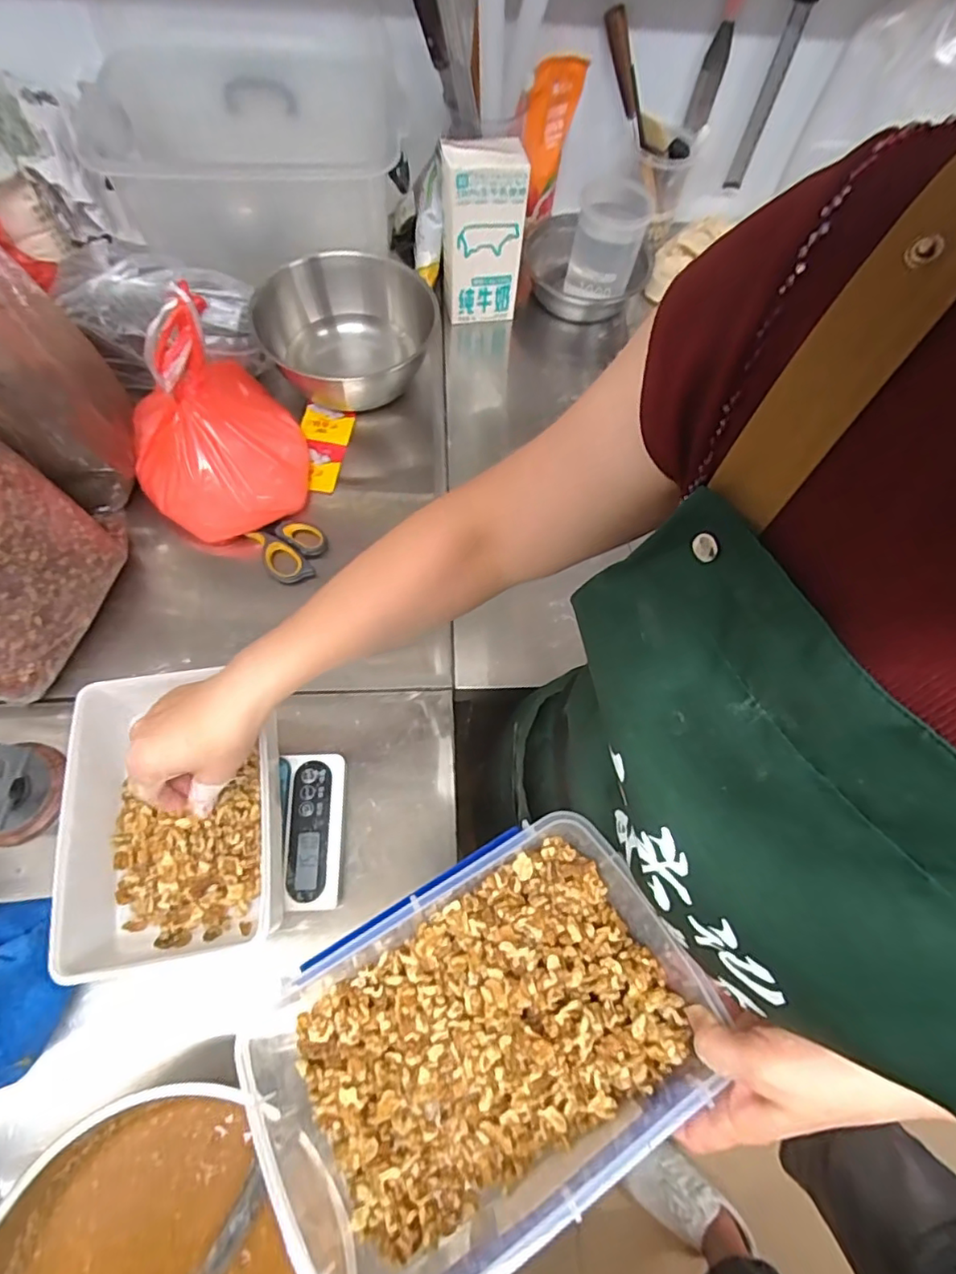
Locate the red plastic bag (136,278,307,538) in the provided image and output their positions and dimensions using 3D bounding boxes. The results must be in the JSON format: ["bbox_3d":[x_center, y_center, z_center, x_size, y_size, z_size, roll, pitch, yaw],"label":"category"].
[{"bbox_3d":[-0.287,-0.231,0.599,0.183,0.176,0.176,-31,72,-15],"label":"red plastic bag"}]

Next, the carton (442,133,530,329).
[{"bbox_3d":[0.004,-0.512,0.735,0.101,0.202,0.045,-8,67,-7],"label":"carton"}]

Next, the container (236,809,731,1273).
[{"bbox_3d":[0.000,0.244,0.349,0.261,0.079,0.169,-32,72,-16],"label":"container"}]

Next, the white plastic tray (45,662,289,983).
[{"bbox_3d":[-0.245,0.145,0.466,0.141,0.088,0.212,-8,67,-7],"label":"white plastic tray"}]

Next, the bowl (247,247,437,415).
[{"bbox_3d":[-0.163,-0.378,0.714,0.202,0.081,0.206,1,66,-3],"label":"bowl"}]

